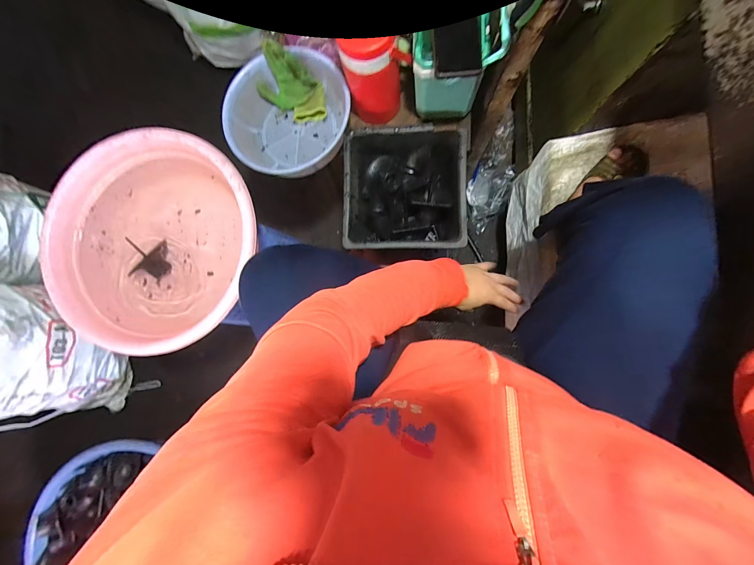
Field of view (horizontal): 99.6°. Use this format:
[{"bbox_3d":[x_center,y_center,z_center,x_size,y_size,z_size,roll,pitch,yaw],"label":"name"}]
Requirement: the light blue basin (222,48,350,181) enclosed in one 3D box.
[{"bbox_3d":[-0.190,-0.360,0.706,0.268,0.092,0.259,0,85,5],"label":"light blue basin"}]

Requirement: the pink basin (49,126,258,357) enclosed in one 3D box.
[{"bbox_3d":[-0.446,-0.088,0.672,0.420,0.127,0.409,0,85,5],"label":"pink basin"}]

